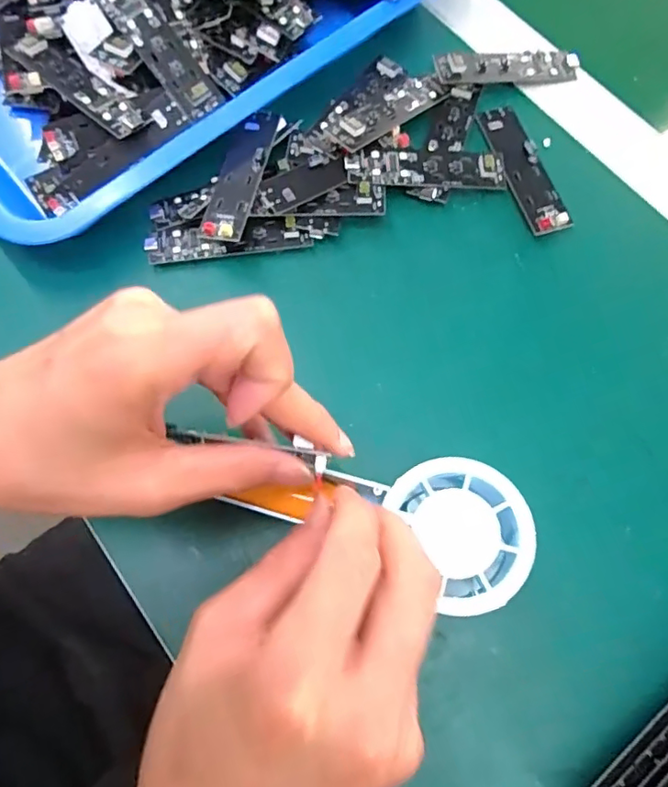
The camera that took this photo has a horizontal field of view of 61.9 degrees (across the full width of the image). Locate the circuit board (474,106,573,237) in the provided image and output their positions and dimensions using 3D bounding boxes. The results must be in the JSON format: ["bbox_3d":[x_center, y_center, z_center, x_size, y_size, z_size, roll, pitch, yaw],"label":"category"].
[{"bbox_3d":[0.109,-0.132,0.323,0.024,0.007,0.090,-15,72,-4],"label":"circuit board"}]

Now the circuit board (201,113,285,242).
[{"bbox_3d":[-0.053,-0.122,0.308,0.026,0.011,0.085,11,70,13],"label":"circuit board"}]

